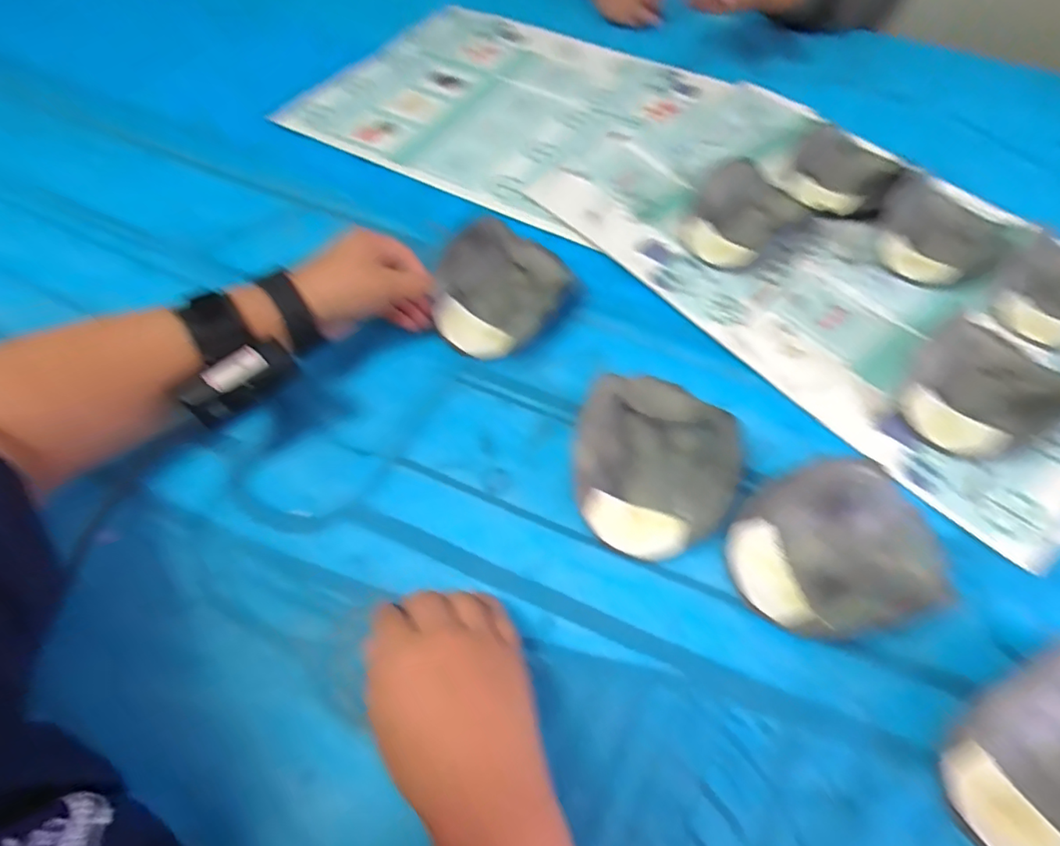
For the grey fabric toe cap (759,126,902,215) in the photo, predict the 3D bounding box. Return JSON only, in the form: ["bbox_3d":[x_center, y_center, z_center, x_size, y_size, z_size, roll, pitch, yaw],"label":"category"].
[{"bbox_3d":[0.324,-0.278,0.602,0.121,0.036,0.138,33,60,19],"label":"grey fabric toe cap"}]

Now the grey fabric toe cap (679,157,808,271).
[{"bbox_3d":[0.208,-0.207,0.559,0.122,0.043,0.082,-38,65,-25],"label":"grey fabric toe cap"}]

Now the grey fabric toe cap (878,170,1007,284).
[{"bbox_3d":[0.395,-0.181,0.545,0.110,0.051,0.076,38,62,21],"label":"grey fabric toe cap"}]

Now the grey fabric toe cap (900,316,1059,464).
[{"bbox_3d":[0.347,-0.022,0.437,0.099,0.046,0.103,-32,62,-22],"label":"grey fabric toe cap"}]

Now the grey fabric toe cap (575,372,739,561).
[{"bbox_3d":[0.089,0.023,0.404,0.114,0.040,0.142,3,55,-1],"label":"grey fabric toe cap"}]

